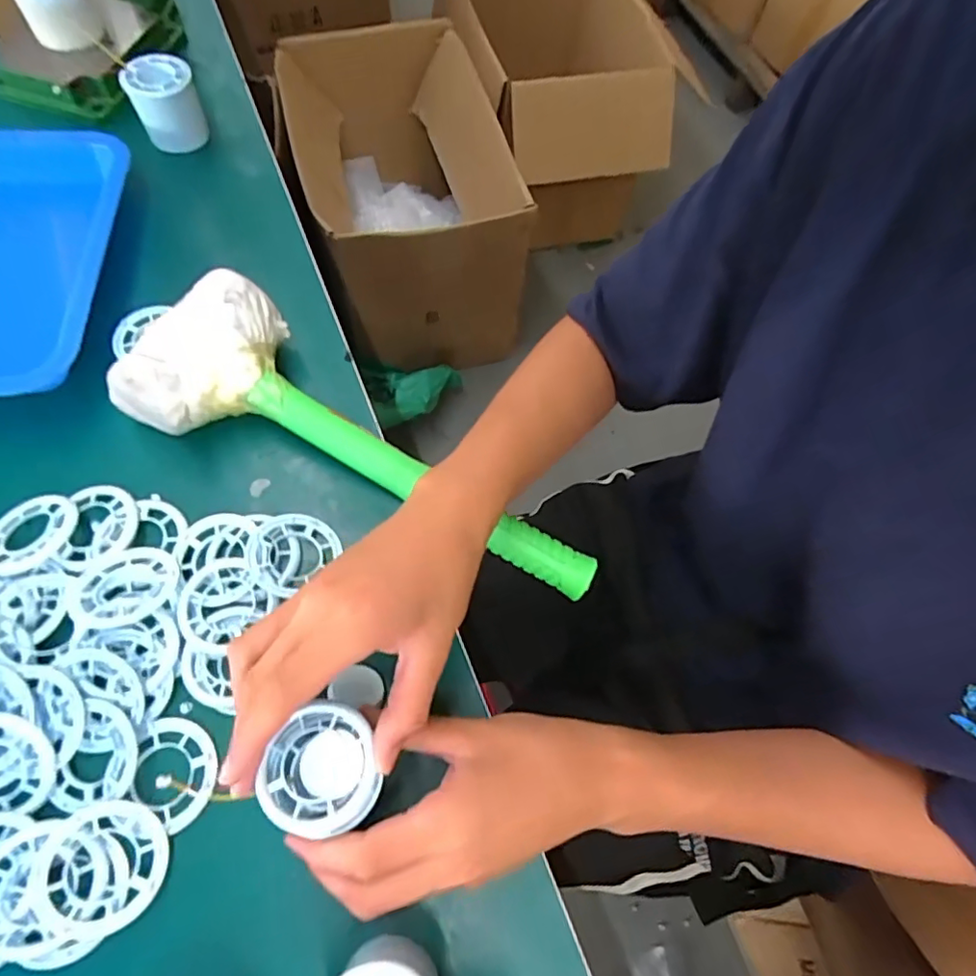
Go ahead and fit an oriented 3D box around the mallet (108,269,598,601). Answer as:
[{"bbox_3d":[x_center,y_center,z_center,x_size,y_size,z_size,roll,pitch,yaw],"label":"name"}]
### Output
[{"bbox_3d":[-0.077,-0.020,0.369,0.319,0.059,0.108,30,68,9],"label":"mallet"}]

